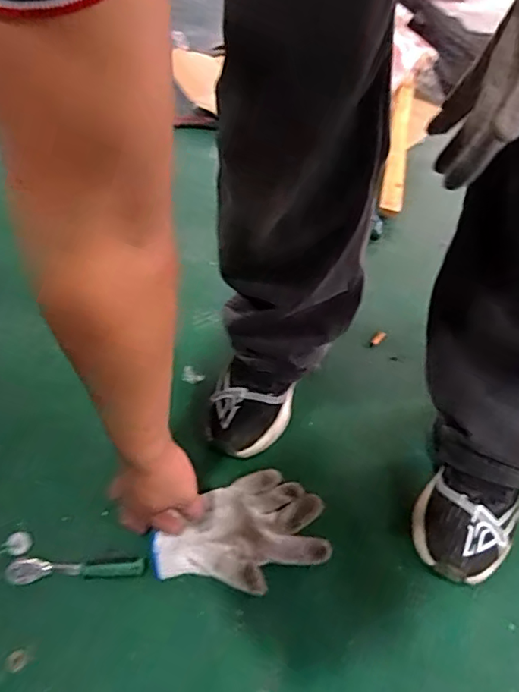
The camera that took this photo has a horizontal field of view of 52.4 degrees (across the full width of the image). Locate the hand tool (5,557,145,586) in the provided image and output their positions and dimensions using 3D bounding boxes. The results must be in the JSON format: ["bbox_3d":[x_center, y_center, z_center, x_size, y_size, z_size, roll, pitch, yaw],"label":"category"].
[{"bbox_3d":[-0.202,0.247,0.583,0.144,0.029,0.028,0,48,-1],"label":"hand tool"}]

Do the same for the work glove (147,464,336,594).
[{"bbox_3d":[-0.023,0.219,0.611,0.193,0.014,0.127,-19,51,-18],"label":"work glove"}]

